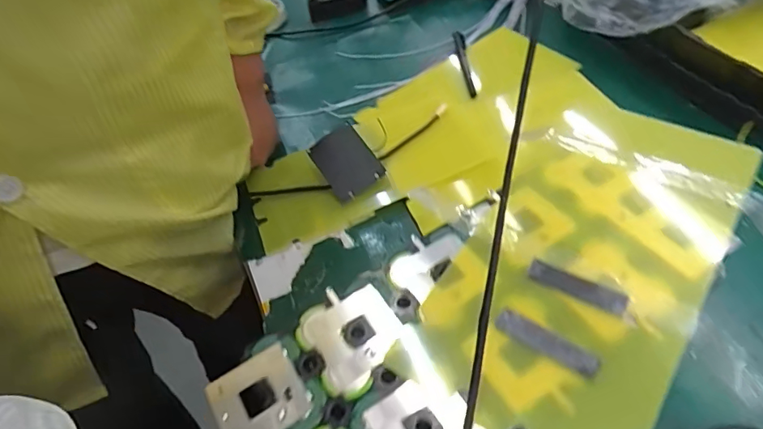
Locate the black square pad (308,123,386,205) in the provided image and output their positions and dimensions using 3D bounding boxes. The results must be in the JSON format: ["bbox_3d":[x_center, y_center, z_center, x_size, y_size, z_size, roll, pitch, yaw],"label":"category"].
[{"bbox_3d":[-0.041,-0.060,0.571,0.060,0.012,0.077,-37,82,7],"label":"black square pad"}]

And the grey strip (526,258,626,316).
[{"bbox_3d":[0.121,0.045,0.309,0.058,0.004,0.014,20,58,25],"label":"grey strip"}]

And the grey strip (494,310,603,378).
[{"bbox_3d":[0.096,0.074,0.290,0.059,0.006,0.015,24,60,28],"label":"grey strip"}]

